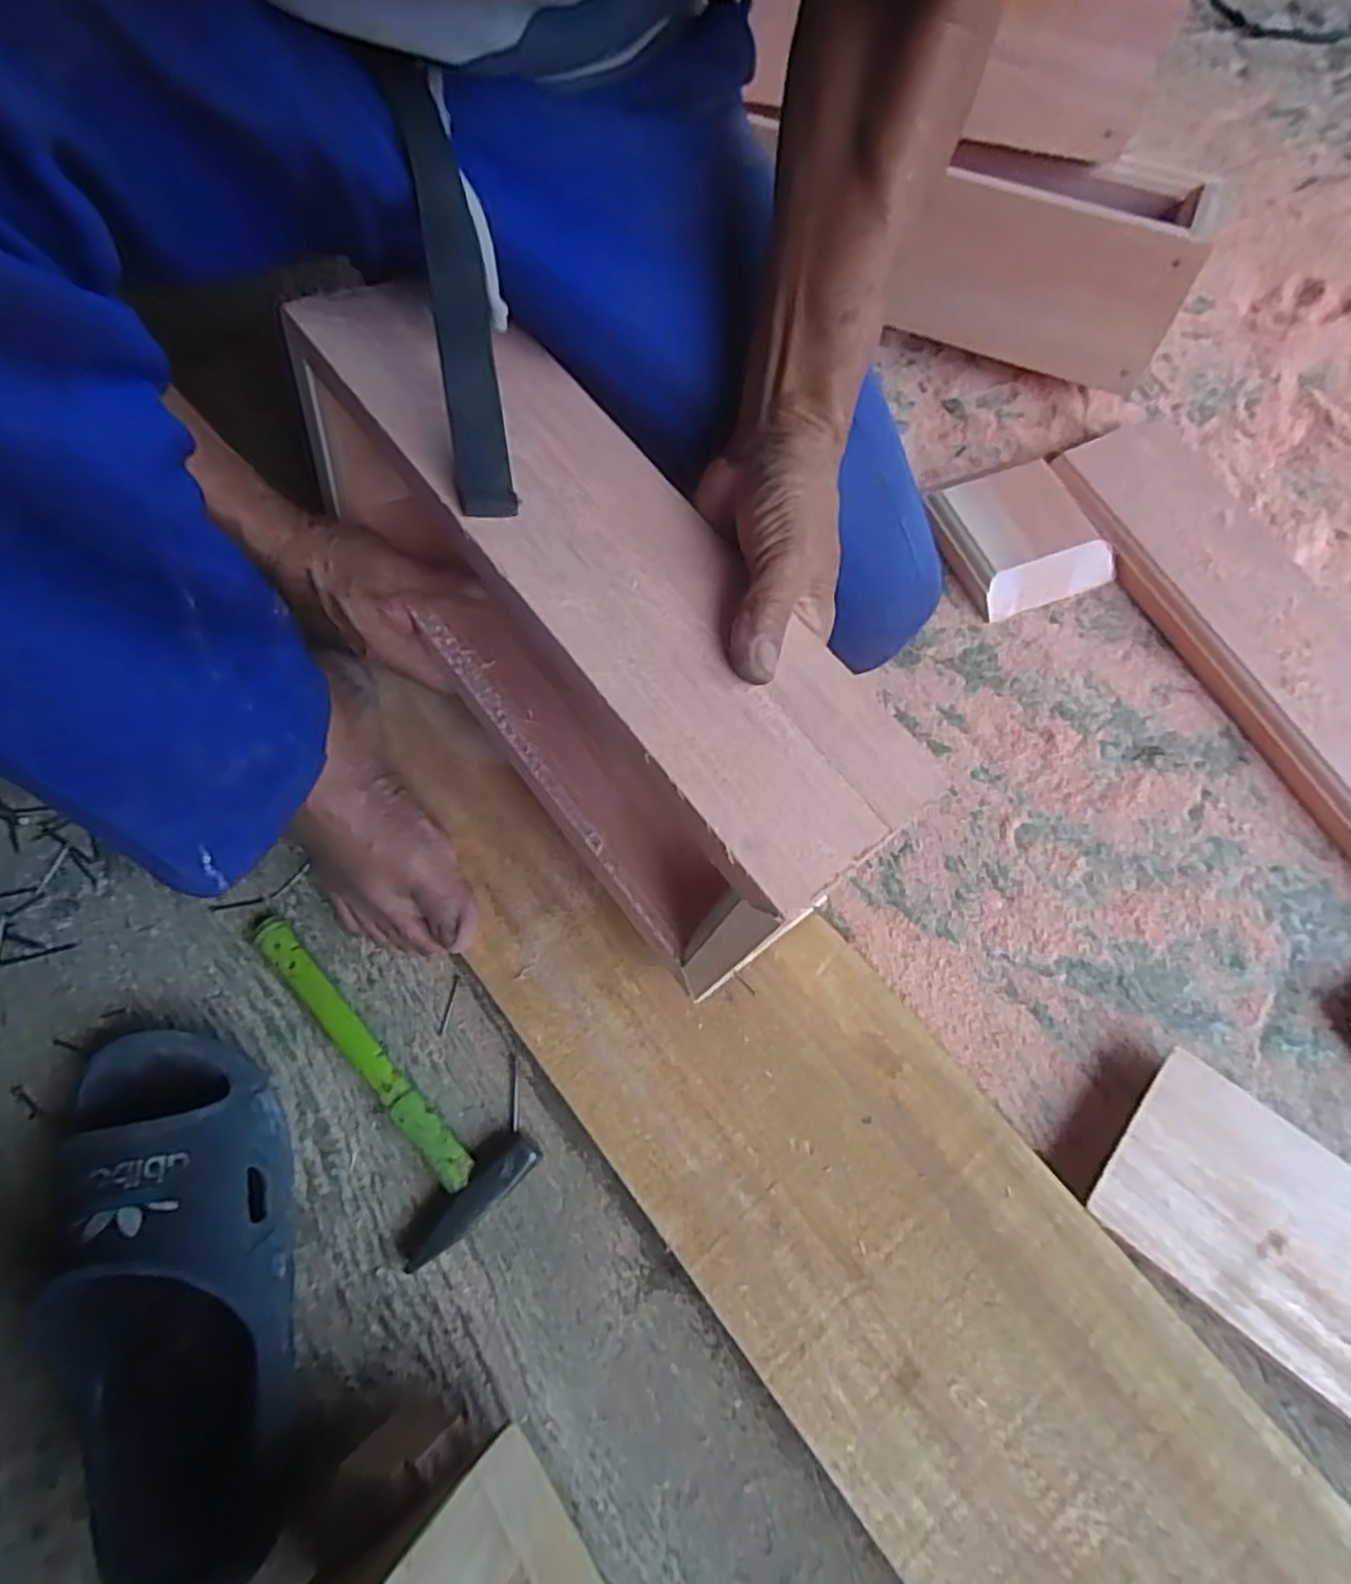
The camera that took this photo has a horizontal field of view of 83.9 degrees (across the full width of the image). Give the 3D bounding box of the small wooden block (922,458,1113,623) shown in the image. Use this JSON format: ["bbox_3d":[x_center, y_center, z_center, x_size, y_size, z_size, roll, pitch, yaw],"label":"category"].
[{"bbox_3d":[0.262,-0.197,0.588,0.112,0.029,0.114,-21,70,-6],"label":"small wooden block"}]

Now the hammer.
[{"bbox_3d":[-0.198,0.178,0.469,0.237,0.020,0.086,39,75,14],"label":"hammer"}]

